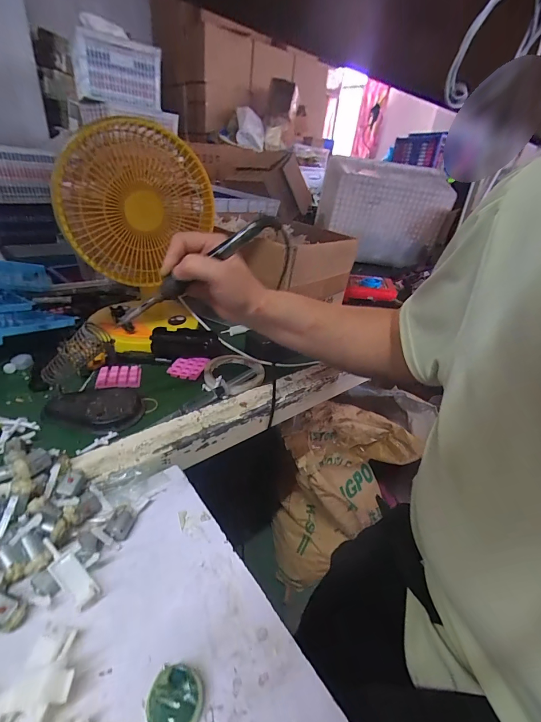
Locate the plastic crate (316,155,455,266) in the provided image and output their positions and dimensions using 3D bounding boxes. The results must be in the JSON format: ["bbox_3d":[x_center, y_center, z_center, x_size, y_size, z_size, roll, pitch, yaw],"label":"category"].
[{"bbox_3d":[0.409,-0.573,1.271,0.404,0.294,0.267,5,31,-4],"label":"plastic crate"}]

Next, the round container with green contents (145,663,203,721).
[{"bbox_3d":[-0.061,0.216,0.211,0.035,0.017,0.033,5,33,-3],"label":"round container with green contents"}]

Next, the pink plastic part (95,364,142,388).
[{"bbox_3d":[-0.223,0.022,0.490,0.058,0.007,0.049,-4,34,-17],"label":"pink plastic part"}]

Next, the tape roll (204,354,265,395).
[{"bbox_3d":[-0.058,0.018,0.526,0.094,0.018,0.101,5,33,-3],"label":"tape roll"}]

